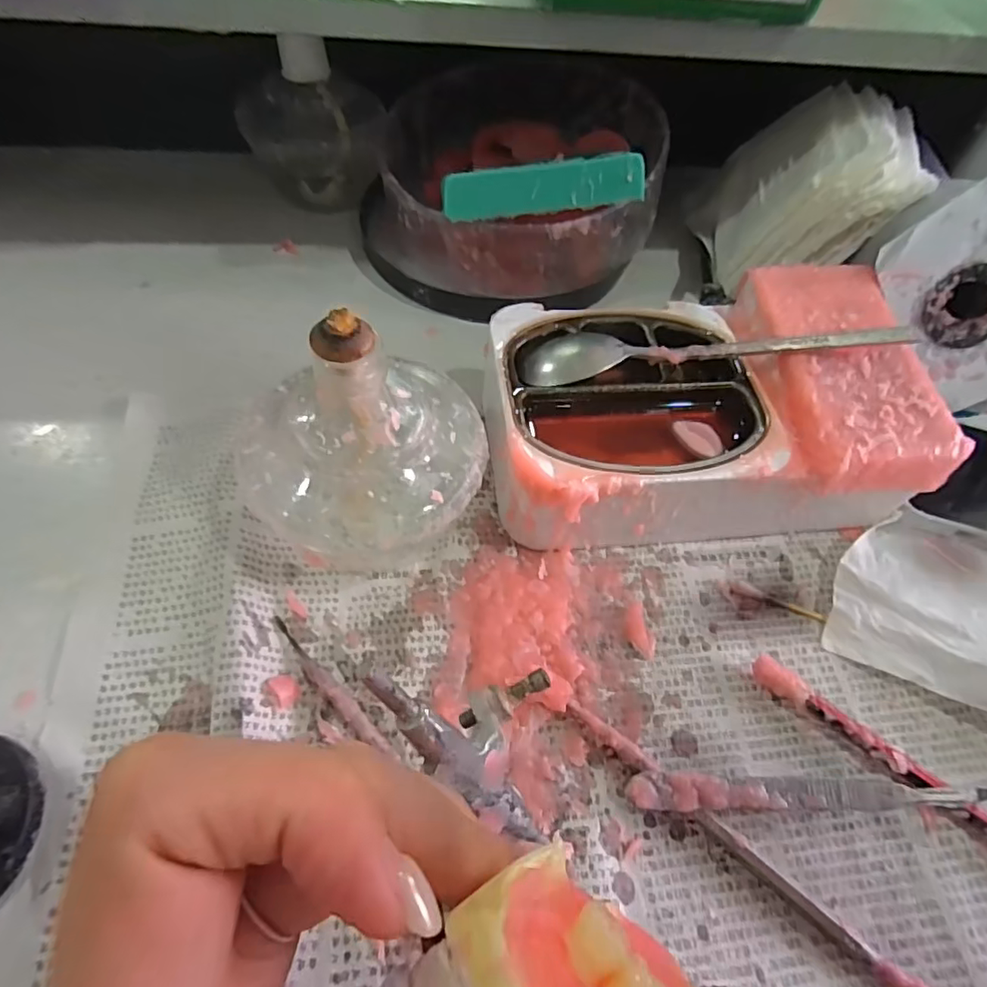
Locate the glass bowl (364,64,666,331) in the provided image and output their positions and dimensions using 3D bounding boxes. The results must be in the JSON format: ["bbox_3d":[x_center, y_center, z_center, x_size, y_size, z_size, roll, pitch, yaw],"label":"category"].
[{"bbox_3d":[0.011,-0.212,0.366,0.185,0.077,0.190,5,57,-2],"label":"glass bowl"}]

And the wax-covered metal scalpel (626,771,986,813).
[{"bbox_3d":[0.117,0.109,0.198,0.138,0.013,0.012,3,57,-3],"label":"wax-covered metal scalpel"}]

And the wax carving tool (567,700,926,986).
[{"bbox_3d":[0.090,0.125,0.188,0.156,0.009,0.007,37,61,18],"label":"wax carving tool"}]

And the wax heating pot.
[{"bbox_3d":[0.095,-0.038,0.260,0.193,0.069,0.117,0,57,-5],"label":"wax heating pot"}]

